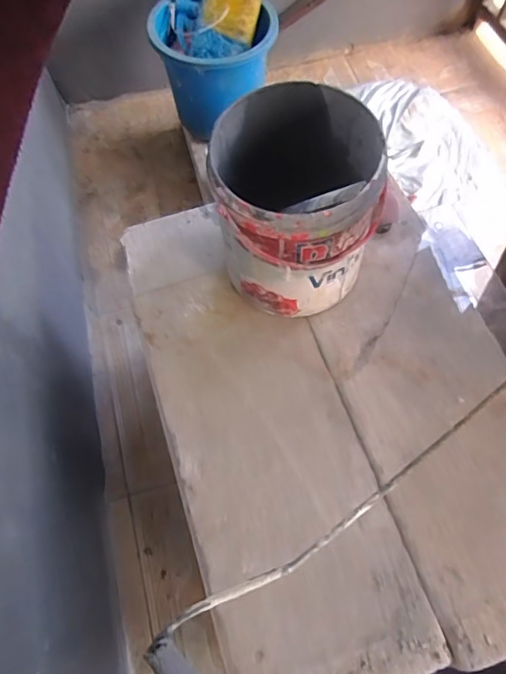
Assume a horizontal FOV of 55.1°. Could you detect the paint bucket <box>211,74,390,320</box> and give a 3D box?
[{"bbox_3d":[0.047,-0.140,0.550,0.160,0.196,0.173,-1,66,3],"label":"paint bucket"}]

